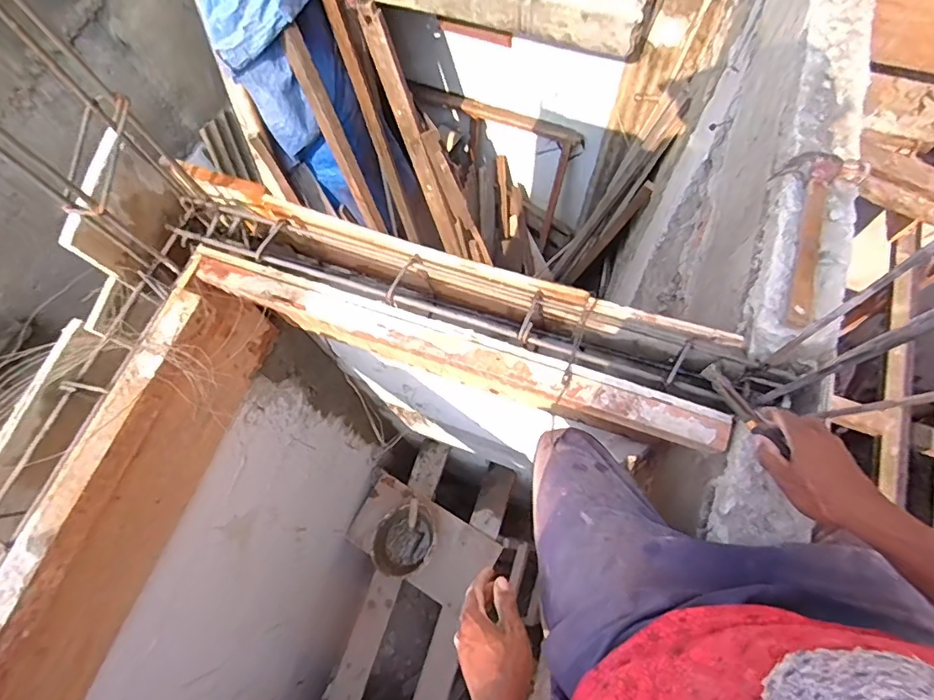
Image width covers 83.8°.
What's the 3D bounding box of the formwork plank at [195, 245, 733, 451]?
[{"bbox_3d":[-0.038,-0.004,0.720,0.752,0.026,0.086,17,72,9],"label":"formwork plank"}]

